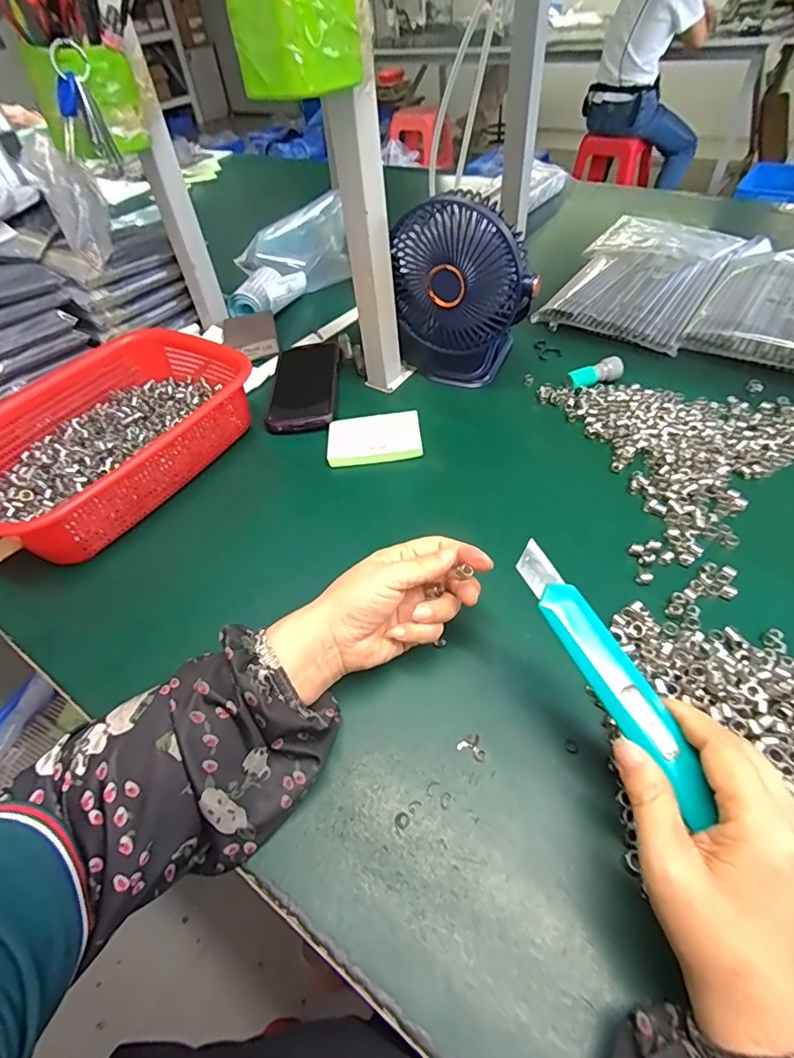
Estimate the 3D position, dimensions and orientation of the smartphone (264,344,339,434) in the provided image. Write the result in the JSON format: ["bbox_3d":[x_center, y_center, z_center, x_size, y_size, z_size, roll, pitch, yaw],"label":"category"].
[{"bbox_3d":[-0.109,-0.171,0.593,0.077,0.012,0.161,-3,48,3],"label":"smartphone"}]

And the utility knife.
[{"bbox_3d":[0.107,0.069,0.259,0.024,0.011,0.144,-22,62,-14],"label":"utility knife"}]

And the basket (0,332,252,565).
[{"bbox_3d":[-0.285,-0.100,0.513,0.213,0.066,0.290,21,53,23],"label":"basket"}]

